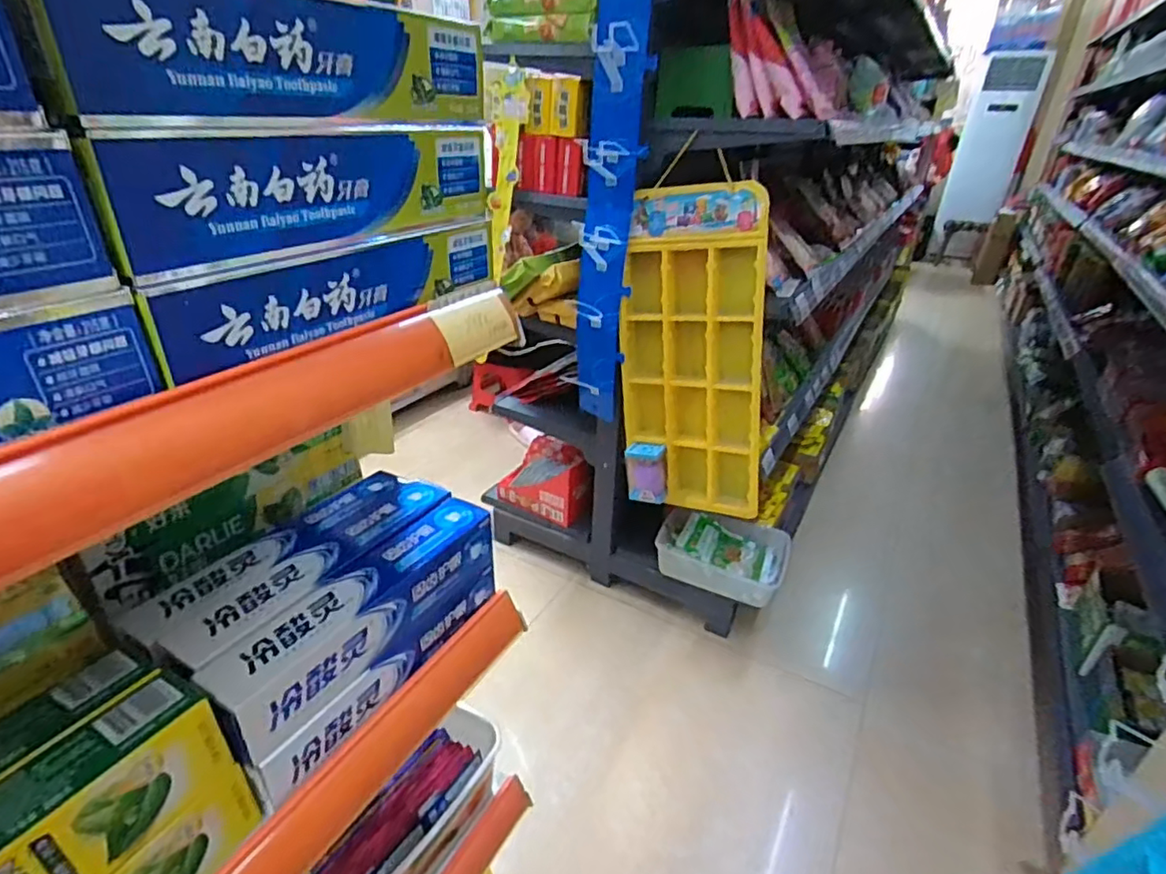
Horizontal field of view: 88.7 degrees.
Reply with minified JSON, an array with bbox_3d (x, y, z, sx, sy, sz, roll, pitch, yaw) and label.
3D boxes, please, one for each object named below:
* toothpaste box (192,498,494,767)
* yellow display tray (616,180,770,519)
[{"bbox_3d":[-0.158,0.130,0.444,0.046,0.061,0.227,18,33,27],"label":"toothpaste box"},{"bbox_3d":[0.211,-0.141,1.199,0.305,0.713,0.040,15,38,34],"label":"yellow display tray"}]

